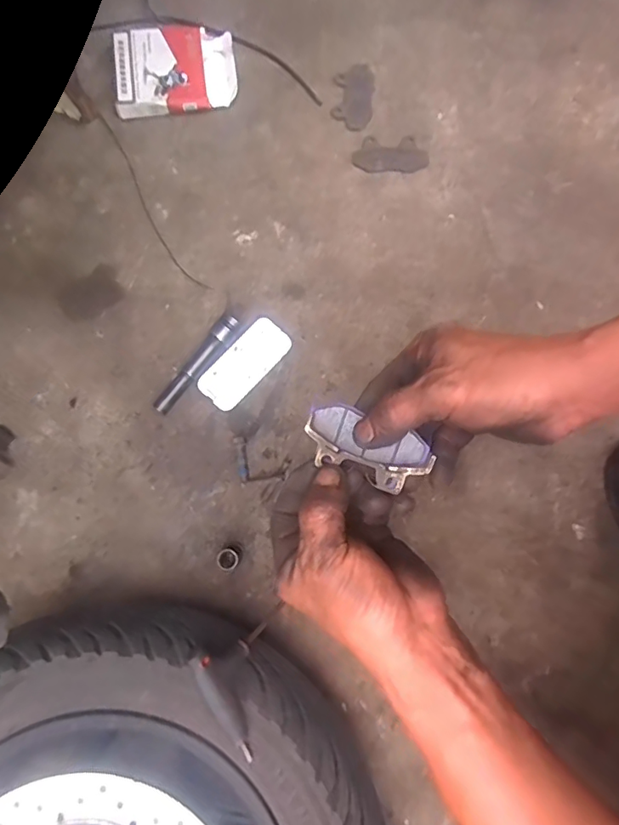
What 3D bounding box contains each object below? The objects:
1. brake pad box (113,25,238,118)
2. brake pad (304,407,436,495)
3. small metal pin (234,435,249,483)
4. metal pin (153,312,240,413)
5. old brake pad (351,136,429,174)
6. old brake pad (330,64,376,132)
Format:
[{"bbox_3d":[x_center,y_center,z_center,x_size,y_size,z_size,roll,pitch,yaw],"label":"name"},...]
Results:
[{"bbox_3d":[-0.137,-0.351,0.525,0.120,0.025,0.098,-7,79,-2],"label":"brake pad box"},{"bbox_3d":[0.033,0.021,0.306,0.073,0.018,0.036,23,80,10],"label":"brake pad"},{"bbox_3d":[-0.060,0.041,0.458,0.011,0.010,0.041,-10,79,-2],"label":"small metal pin"},{"bbox_3d":[-0.103,-0.043,0.467,0.014,0.022,0.106,39,81,7],"label":"metal pin"},{"bbox_3d":[0.082,-0.262,0.521,0.075,0.005,0.039,-1,79,-1],"label":"old brake pad"},{"bbox_3d":[0.045,-0.324,0.526,0.041,0.007,0.074,5,79,1],"label":"old brake pad"}]

